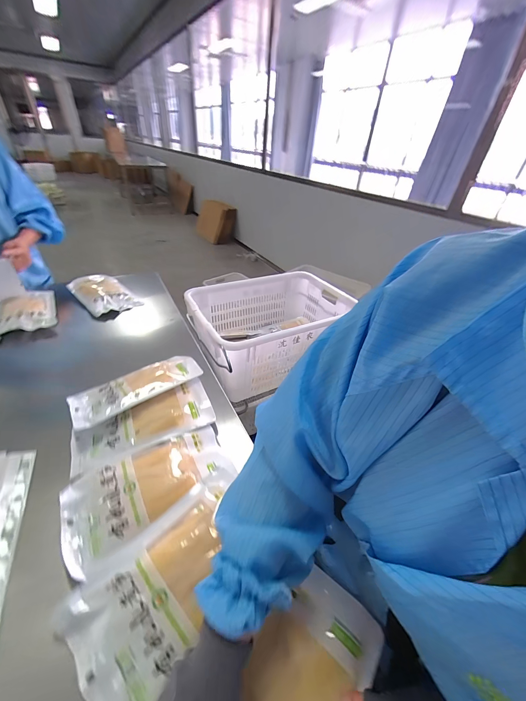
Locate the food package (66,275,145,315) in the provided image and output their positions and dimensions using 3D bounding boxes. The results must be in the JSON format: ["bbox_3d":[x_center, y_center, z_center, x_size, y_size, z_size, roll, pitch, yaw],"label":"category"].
[{"bbox_3d":[-0.555,-0.203,0.949,0.245,0.036,0.162,32,45,31],"label":"food package"}]

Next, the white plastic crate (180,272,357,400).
[{"bbox_3d":[0.045,-0.093,1.122,0.628,0.264,0.432,-16,42,-25],"label":"white plastic crate"}]

